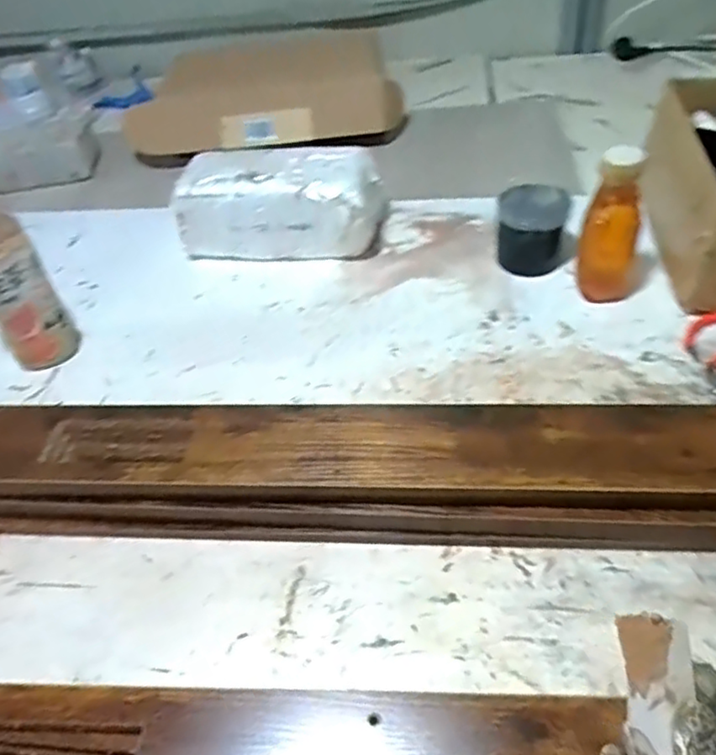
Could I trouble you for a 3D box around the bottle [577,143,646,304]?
[{"bbox_3d":[0.266,-0.157,0.668,0.057,0.168,0.045,18,50,23],"label":"bottle"}]

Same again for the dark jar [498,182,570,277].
[{"bbox_3d":[0.199,-0.169,0.747,0.073,0.083,0.070,-4,45,4],"label":"dark jar"}]

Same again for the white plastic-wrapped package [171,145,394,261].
[{"bbox_3d":[-0.099,-0.223,0.820,0.252,0.113,0.118,5,46,12],"label":"white plastic-wrapped package"}]

